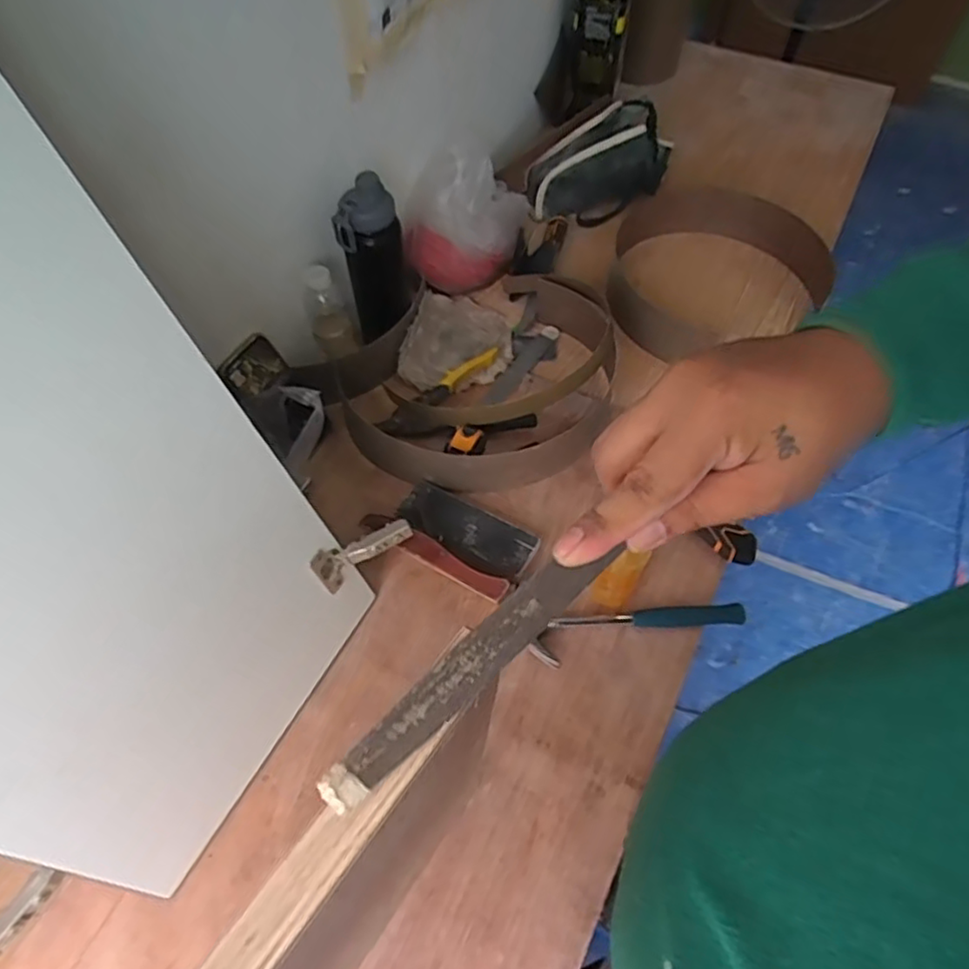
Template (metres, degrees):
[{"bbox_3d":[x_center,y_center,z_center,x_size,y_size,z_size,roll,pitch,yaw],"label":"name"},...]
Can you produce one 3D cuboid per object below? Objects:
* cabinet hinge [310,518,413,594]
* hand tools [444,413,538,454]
[{"bbox_3d":[-0.129,0.070,0.695,0.109,0.052,0.023,-30,60,1],"label":"cabinet hinge"},{"bbox_3d":[0.009,-0.065,0.870,0.142,0.043,0.044,-23,58,-35],"label":"hand tools"}]

